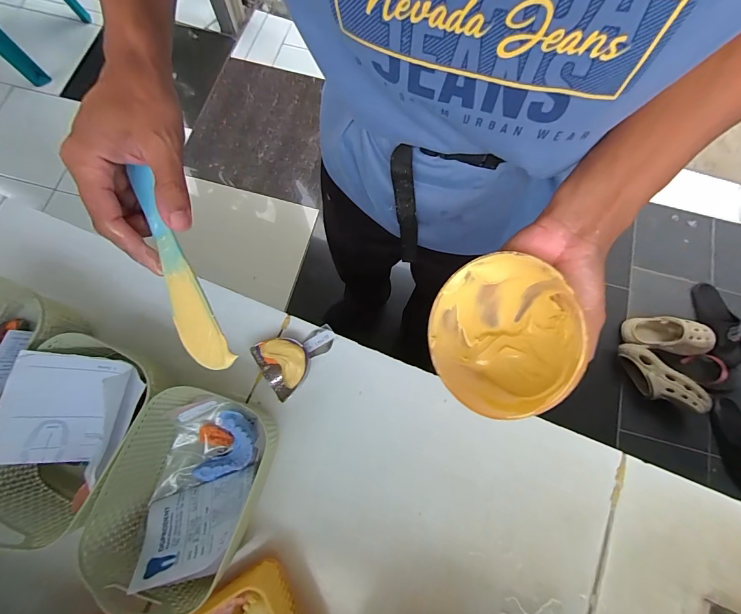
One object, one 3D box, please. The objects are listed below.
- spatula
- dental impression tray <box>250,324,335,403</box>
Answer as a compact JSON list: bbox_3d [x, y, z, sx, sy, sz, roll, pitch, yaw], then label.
[{"bbox_3d":[-0.135,-0.027,0.247,0.028,0.012,0.154,-26,80,-7],"label":"spatula"},{"bbox_3d":[-0.080,0.052,0.401,0.087,0.024,0.062,-33,78,-9],"label":"dental impression tray"}]

